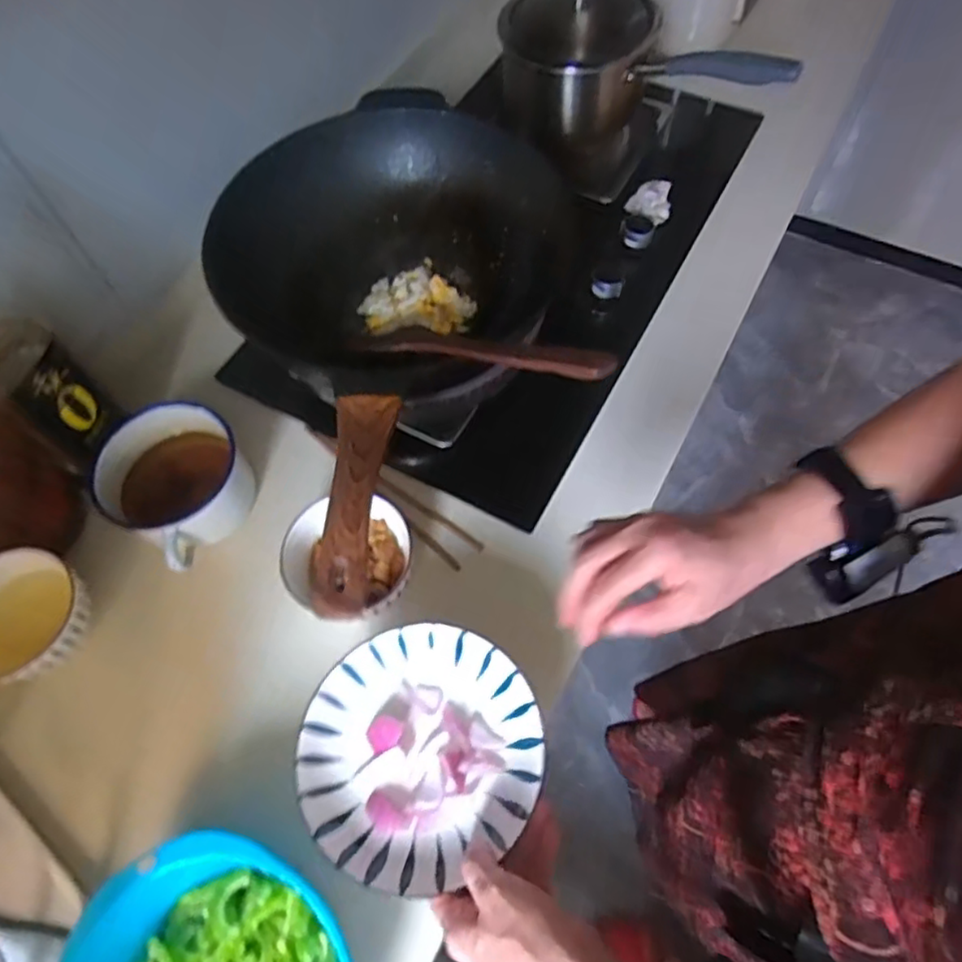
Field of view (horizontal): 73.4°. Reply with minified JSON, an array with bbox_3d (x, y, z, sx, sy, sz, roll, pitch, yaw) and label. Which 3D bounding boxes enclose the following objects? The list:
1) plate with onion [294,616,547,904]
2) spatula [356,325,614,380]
[{"bbox_3d":[-0.046,0.201,0.485,0.171,0.034,0.176,-1,63,2],"label":"plate with onion"},{"bbox_3d":[-0.008,-0.106,0.516,0.259,0.016,0.043,17,62,39],"label":"spatula"}]

